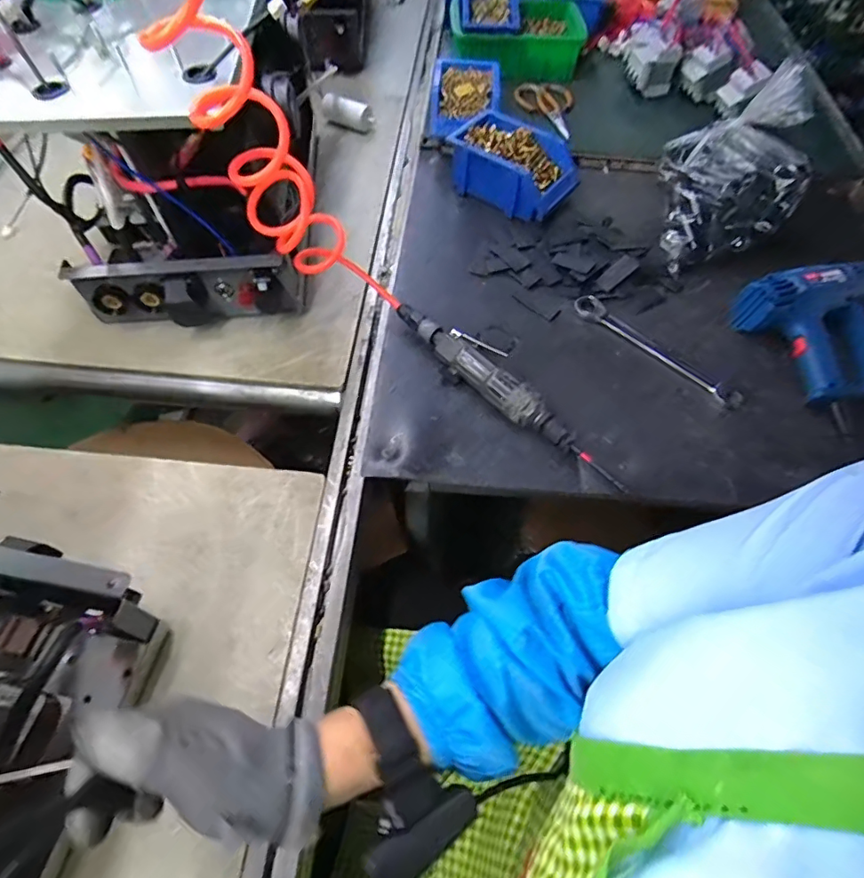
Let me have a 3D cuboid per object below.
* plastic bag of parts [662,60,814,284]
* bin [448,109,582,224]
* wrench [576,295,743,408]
[{"bbox_3d":[0.410,-0.364,0.693,0.158,0.178,0.174,-4,59,-4],"label":"plastic bag of parts"},{"bbox_3d":[0.124,-0.416,0.779,0.187,0.074,0.135,24,61,12],"label":"bin"},{"bbox_3d":[0.285,-0.115,0.647,0.235,0.012,0.040,39,65,20],"label":"wrench"}]

